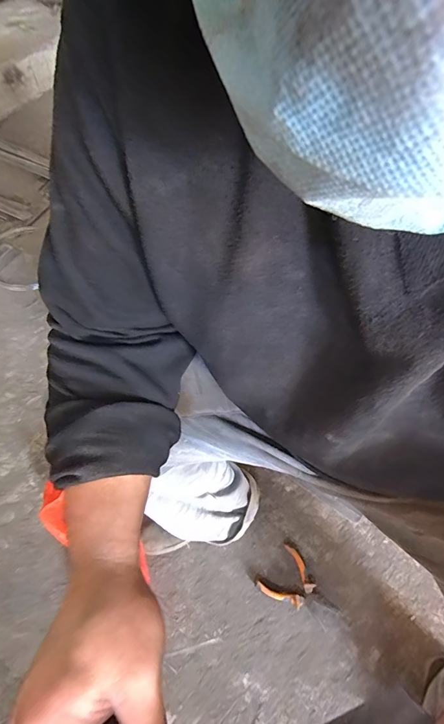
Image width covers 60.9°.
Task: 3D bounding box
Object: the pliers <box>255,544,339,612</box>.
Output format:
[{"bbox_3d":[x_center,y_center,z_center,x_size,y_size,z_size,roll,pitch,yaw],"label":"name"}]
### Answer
[{"bbox_3d":[0.149,0.436,0.733,0.132,0.018,0.099,35,64,26],"label":"pliers"}]

